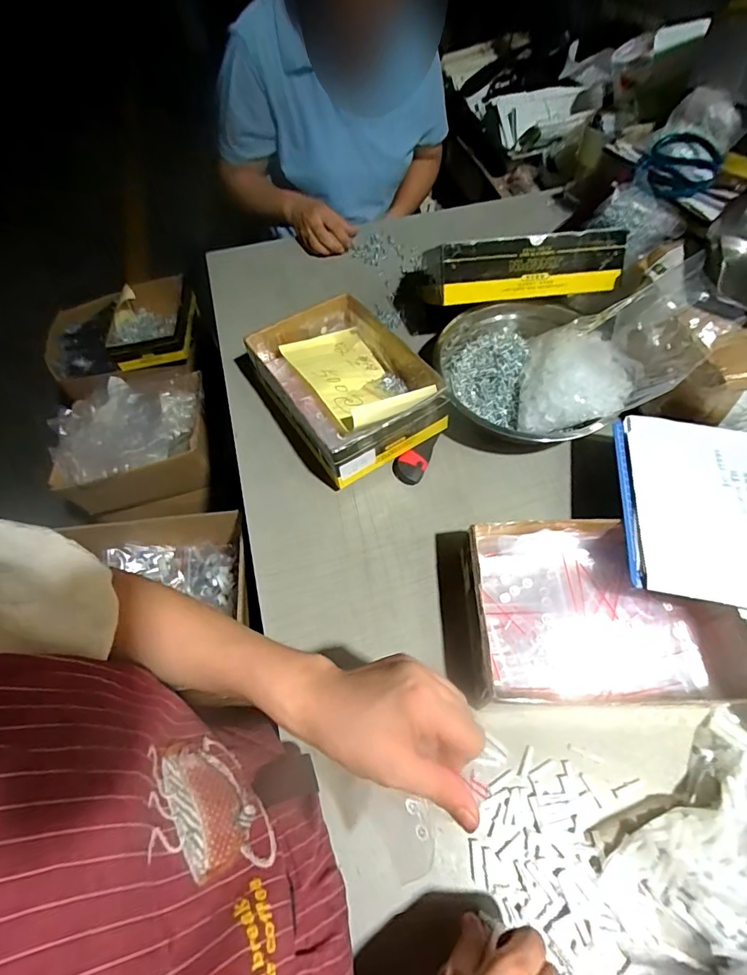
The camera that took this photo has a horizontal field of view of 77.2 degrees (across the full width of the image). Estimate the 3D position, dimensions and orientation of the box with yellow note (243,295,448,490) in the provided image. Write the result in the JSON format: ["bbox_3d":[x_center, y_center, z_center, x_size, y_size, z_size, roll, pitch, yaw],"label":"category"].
[{"bbox_3d":[-0.035,-0.143,0.639,0.197,0.092,0.254,-30,62,-15],"label":"box with yellow note"}]

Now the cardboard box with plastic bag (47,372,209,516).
[{"bbox_3d":[-0.506,-0.104,0.998,0.316,0.129,0.250,-15,60,-6],"label":"cardboard box with plastic bag"}]

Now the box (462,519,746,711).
[{"bbox_3d":[0.217,0.126,0.480,0.245,0.070,0.175,-1,59,2],"label":"box"}]

